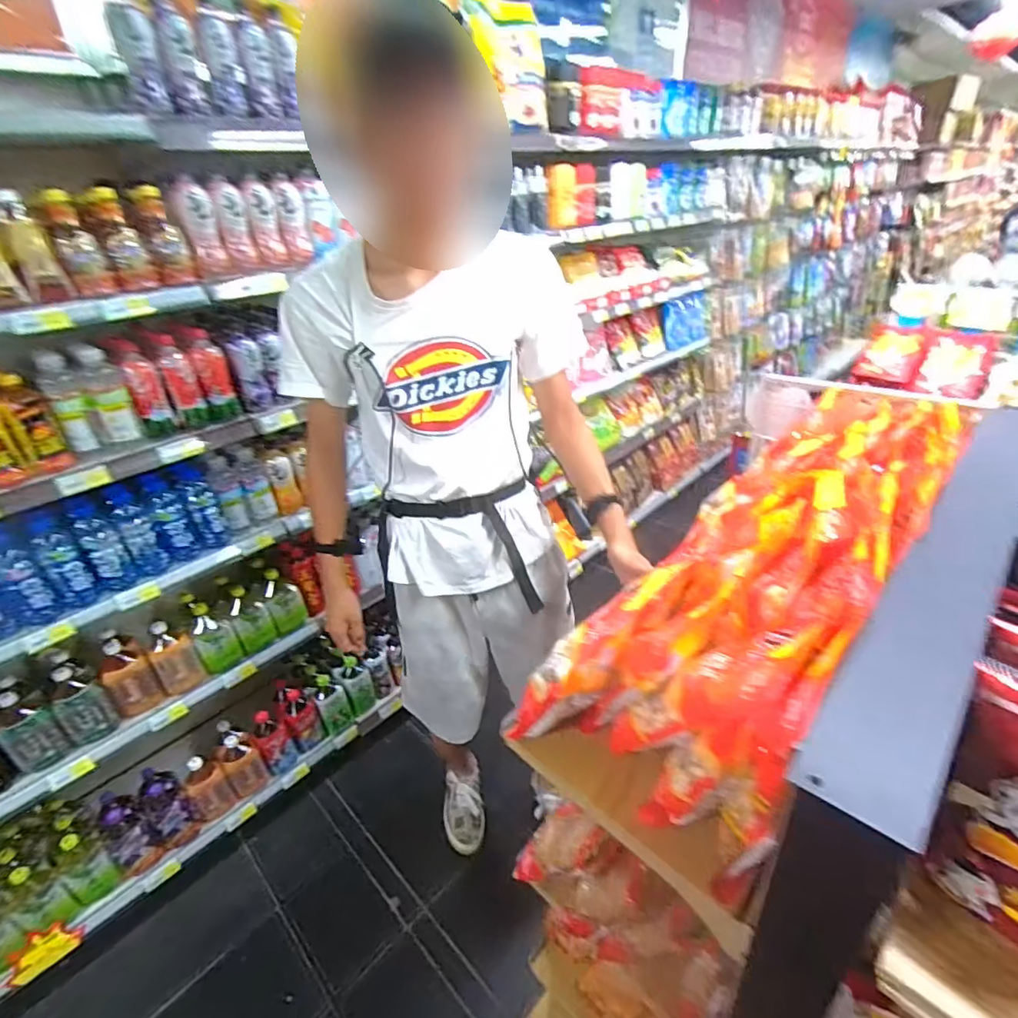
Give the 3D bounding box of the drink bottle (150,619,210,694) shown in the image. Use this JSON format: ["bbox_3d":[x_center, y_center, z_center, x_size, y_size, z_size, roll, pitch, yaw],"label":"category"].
[{"bbox_3d":[-0.881,0.388,1.385,0.094,0.175,0.083,-28,36,-34],"label":"drink bottle"}]

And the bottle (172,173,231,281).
[{"bbox_3d":[-0.684,-0.619,1.168,0.068,0.197,0.062,-18,32,-21],"label":"bottle"}]

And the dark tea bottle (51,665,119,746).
[{"bbox_3d":[-1.019,0.468,1.255,0.078,0.190,0.083,17,37,34],"label":"dark tea bottle"}]

